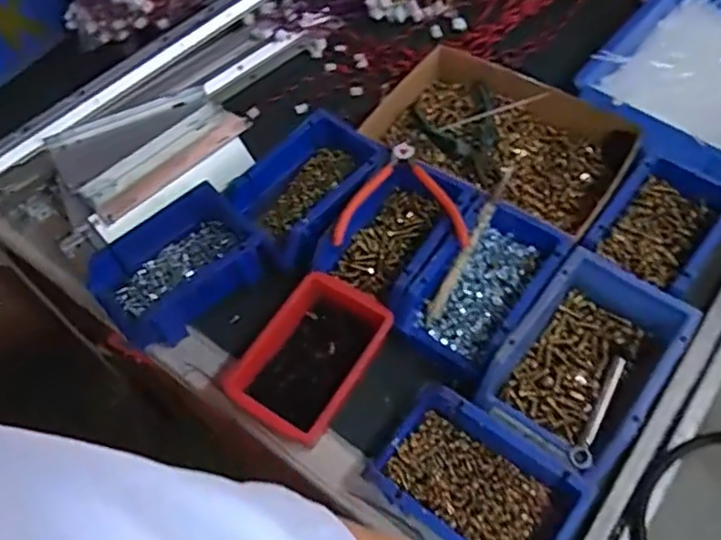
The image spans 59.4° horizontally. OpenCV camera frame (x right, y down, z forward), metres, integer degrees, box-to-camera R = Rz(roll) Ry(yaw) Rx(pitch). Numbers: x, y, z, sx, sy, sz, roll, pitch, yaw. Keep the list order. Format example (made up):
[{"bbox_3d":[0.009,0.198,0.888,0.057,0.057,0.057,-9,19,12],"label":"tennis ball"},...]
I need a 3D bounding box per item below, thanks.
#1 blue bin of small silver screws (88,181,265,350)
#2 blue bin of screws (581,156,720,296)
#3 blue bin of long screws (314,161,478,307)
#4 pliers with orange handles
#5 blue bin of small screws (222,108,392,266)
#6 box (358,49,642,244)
[{"bbox_3d":[-0.187,0.000,0.655,0.167,0.064,0.109,-36,64,-15],"label":"blue bin of small silver screws"},{"bbox_3d":[0.300,-0.040,0.634,0.105,0.061,0.147,34,69,21],"label":"blue bin of screws"},{"bbox_3d":[0.037,-0.042,0.643,0.103,0.056,0.148,27,66,18],"label":"blue bin of long screws"},{"bbox_3d":[0.041,-0.078,0.636,0.131,0.018,0.114,-1,61,5],"label":"pliers with orange handles"},{"bbox_3d":[-0.056,-0.086,0.691,0.155,0.070,0.133,-39,67,-16],"label":"blue bin of small screws"},{"bbox_3d":[0.157,-0.146,0.715,0.272,0.060,0.170,32,68,20],"label":"box"}]

